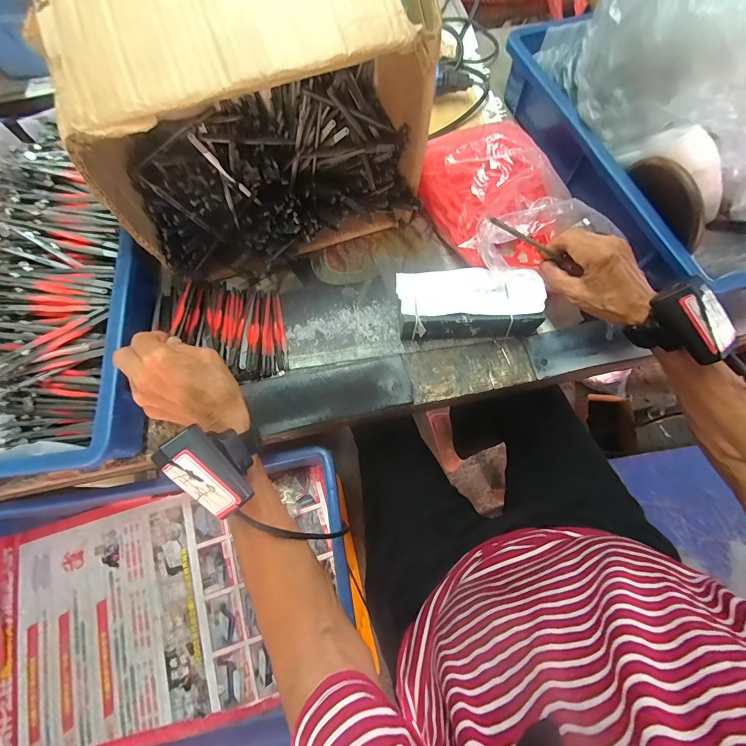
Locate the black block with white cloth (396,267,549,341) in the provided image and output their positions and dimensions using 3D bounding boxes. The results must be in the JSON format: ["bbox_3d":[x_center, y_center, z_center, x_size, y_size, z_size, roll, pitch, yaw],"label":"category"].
[{"bbox_3d":[0.105,-0.076,0.395,0.151,0.053,0.067,-2,72,-1],"label":"black block with white cloth"}]

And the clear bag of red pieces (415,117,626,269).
[{"bbox_3d":[0.139,-0.206,0.412,0.122,0.101,0.209,-22,73,-7],"label":"clear bag of red pieces"}]

